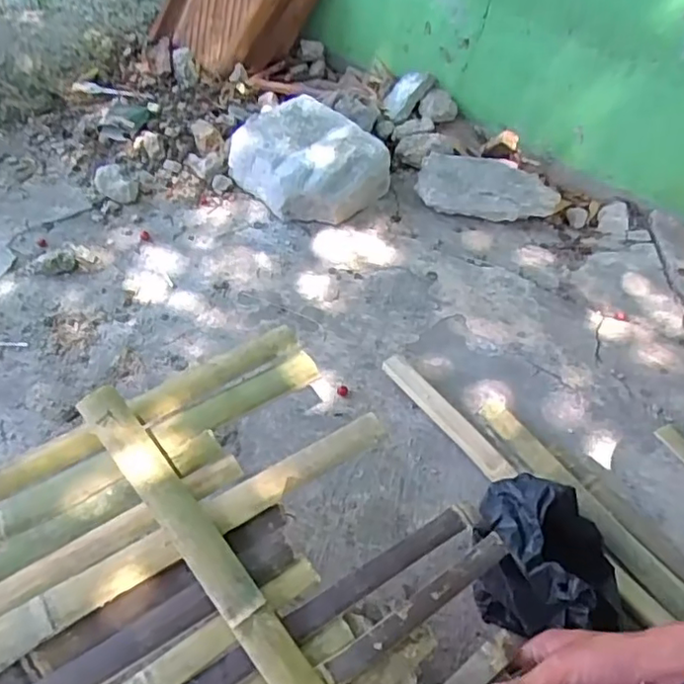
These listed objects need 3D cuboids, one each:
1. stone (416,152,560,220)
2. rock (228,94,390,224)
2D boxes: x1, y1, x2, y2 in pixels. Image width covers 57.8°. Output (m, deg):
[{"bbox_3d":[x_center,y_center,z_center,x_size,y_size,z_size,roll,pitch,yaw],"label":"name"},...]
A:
[{"bbox_3d":[0.251,-0.272,1.098,0.236,0.059,0.130,5,47,0],"label":"stone"},{"bbox_3d":[-0.061,-0.314,1.079,0.187,0.105,0.236,-32,57,-29],"label":"rock"}]

